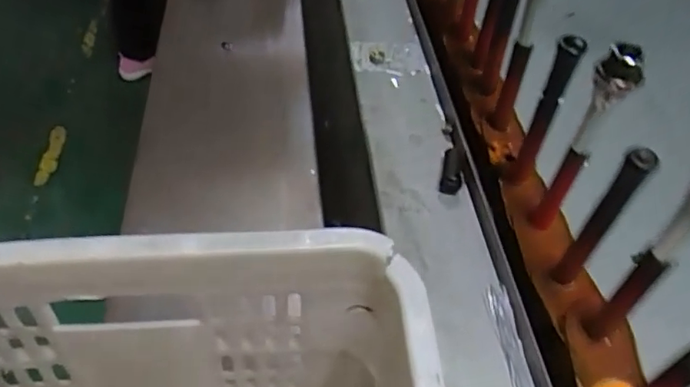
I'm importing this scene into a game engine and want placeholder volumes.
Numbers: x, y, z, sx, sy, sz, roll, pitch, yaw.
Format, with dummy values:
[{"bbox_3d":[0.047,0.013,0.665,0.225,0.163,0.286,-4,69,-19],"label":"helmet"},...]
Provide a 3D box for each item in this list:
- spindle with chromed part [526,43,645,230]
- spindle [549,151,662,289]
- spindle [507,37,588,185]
[{"bbox_3d":[0.161,-0.024,0.399,0.025,0.181,0.025,31,52,20],"label":"spindle with chromed part"},{"bbox_3d":[0.167,0.024,0.377,0.017,0.151,0.019,31,52,20],"label":"spindle"},{"bbox_3d":[0.153,-0.056,0.445,0.016,0.155,0.019,34,53,22],"label":"spindle"}]

